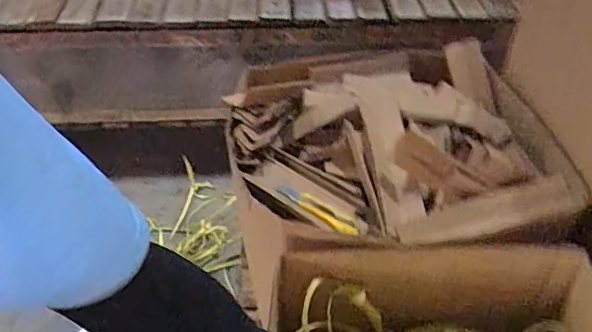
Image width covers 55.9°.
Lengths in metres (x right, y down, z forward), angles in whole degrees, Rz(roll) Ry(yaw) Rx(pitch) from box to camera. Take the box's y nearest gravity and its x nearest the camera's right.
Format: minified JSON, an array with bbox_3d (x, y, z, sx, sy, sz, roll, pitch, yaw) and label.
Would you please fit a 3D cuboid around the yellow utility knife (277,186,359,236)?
[{"bbox_3d":[0.042,0.079,1.062,0.197,0.022,0.045,32,51,29],"label":"yellow utility knife"}]

